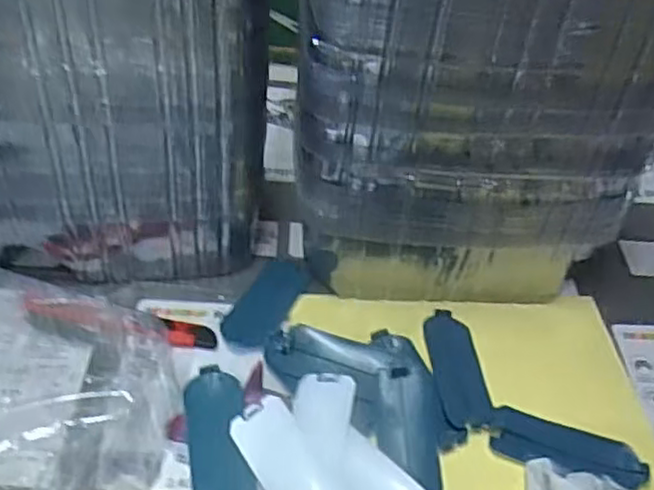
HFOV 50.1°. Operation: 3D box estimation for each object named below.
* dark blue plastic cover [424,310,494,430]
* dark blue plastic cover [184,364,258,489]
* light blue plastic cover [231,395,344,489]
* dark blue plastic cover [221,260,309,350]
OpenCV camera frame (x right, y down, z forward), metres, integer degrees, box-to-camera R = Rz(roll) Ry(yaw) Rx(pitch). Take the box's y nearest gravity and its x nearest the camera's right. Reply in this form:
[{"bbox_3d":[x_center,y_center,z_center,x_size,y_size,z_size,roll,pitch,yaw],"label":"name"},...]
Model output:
[{"bbox_3d":[0.079,0.073,0.423,0.032,0.004,0.082,0,44,-6],"label":"dark blue plastic cover"},{"bbox_3d":[-0.059,0.102,0.378,0.031,0.007,0.084,-6,45,-12],"label":"dark blue plastic cover"},{"bbox_3d":[-0.018,0.117,0.363,0.033,0.007,0.082,-23,51,-27],"label":"light blue plastic cover"},{"bbox_3d":[-0.038,0.036,0.449,0.033,0.007,0.076,17,45,12],"label":"dark blue plastic cover"}]

